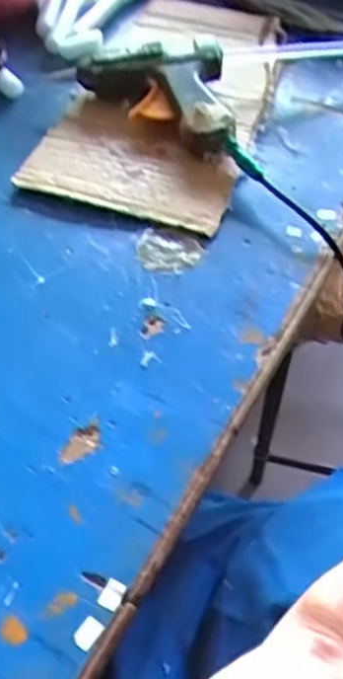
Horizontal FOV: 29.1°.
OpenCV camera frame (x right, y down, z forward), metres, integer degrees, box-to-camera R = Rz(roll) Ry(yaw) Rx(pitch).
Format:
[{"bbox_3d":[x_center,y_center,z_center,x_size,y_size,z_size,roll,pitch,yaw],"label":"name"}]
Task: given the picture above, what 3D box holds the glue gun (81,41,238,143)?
[{"bbox_3d":[-0.013,-0.178,0.492,0.106,0.035,0.105,-4,53,-4],"label":"glue gun"}]

